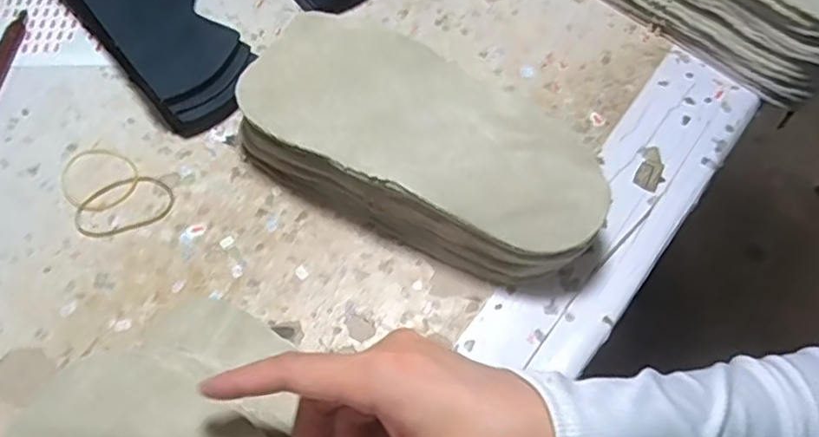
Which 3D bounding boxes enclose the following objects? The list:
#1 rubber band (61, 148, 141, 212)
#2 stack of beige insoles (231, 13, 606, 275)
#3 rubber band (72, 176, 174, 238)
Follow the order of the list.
[{"bbox_3d":[-0.188,-0.025,0.394,0.048,0.004,0.041,32,65,15],"label":"rubber band"},{"bbox_3d":[0.005,-0.038,0.375,0.209,0.057,0.108,29,65,14],"label":"stack of beige insoles"},{"bbox_3d":[-0.167,-0.008,0.384,0.057,0.004,0.035,-14,63,-9],"label":"rubber band"}]

